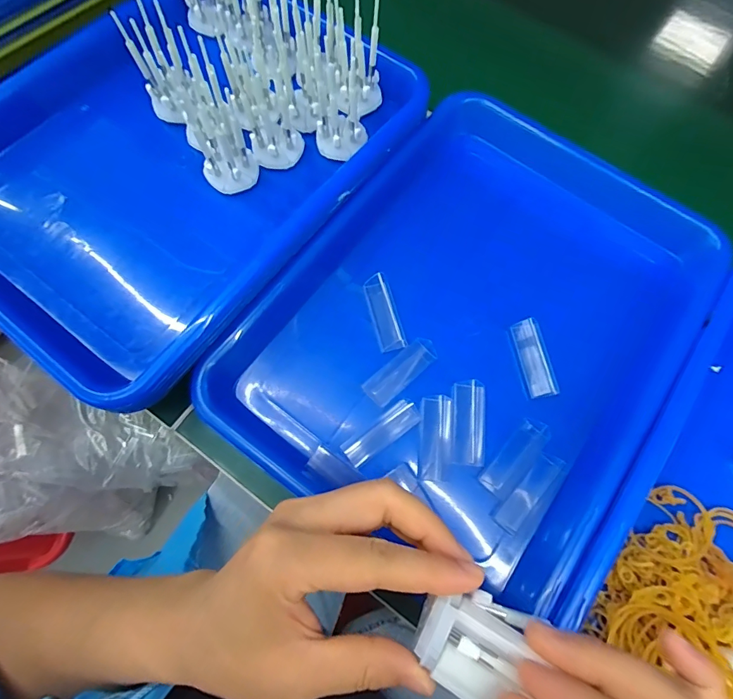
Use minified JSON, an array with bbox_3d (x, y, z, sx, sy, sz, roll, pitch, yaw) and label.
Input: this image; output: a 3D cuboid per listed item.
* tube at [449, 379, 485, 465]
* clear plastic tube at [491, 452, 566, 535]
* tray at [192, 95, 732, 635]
[{"bbox_3d":[0.068,0.048,0.275,0.021,0.009,0.054,7,71,0],"label":"tube"},{"bbox_3d":[0.102,0.089,0.260,0.016,0.005,0.054,42,74,11],"label":"clear plastic tube"},{"bbox_3d":[0.082,-0.025,0.296,0.254,0.044,0.339,33,73,9],"label":"tray"}]

